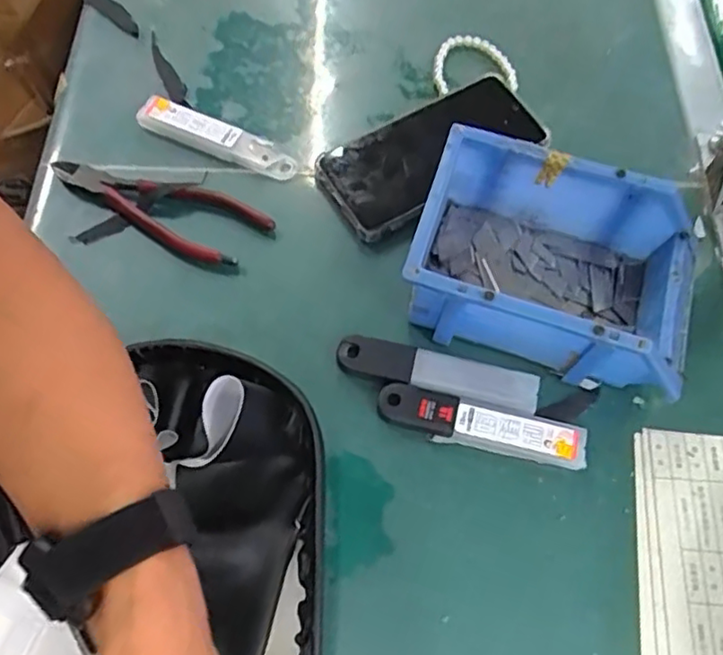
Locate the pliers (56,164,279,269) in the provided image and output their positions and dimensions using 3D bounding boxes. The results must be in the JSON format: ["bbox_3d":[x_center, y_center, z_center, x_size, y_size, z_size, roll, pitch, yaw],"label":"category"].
[{"bbox_3d":[-0.144,-0.086,0.456,0.156,0.010,0.051,21,68,7],"label":"pliers"}]

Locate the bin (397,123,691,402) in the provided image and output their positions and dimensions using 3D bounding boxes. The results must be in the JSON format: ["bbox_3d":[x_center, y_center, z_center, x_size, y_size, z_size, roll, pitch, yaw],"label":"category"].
[{"bbox_3d":[0.121,-0.040,0.407,0.170,0.074,0.113,18,67,6],"label":"bin"}]

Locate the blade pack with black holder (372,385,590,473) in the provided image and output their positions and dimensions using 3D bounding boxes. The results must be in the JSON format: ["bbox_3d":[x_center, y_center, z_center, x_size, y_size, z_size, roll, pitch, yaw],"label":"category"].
[{"bbox_3d":[0.074,0.061,0.399,0.127,0.014,0.027,13,67,4],"label":"blade pack with black holder"}]

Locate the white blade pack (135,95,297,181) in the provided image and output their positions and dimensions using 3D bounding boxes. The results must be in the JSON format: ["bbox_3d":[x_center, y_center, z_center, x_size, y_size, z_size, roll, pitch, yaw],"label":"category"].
[{"bbox_3d":[-0.108,-0.141,0.481,0.124,0.014,0.025,25,68,9],"label":"white blade pack"}]

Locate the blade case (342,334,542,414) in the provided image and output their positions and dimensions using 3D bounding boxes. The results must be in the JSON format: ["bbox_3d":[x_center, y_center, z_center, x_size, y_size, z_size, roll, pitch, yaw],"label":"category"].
[{"bbox_3d":[0.049,0.029,0.412,0.127,0.009,0.027,13,67,4],"label":"blade case"}]

